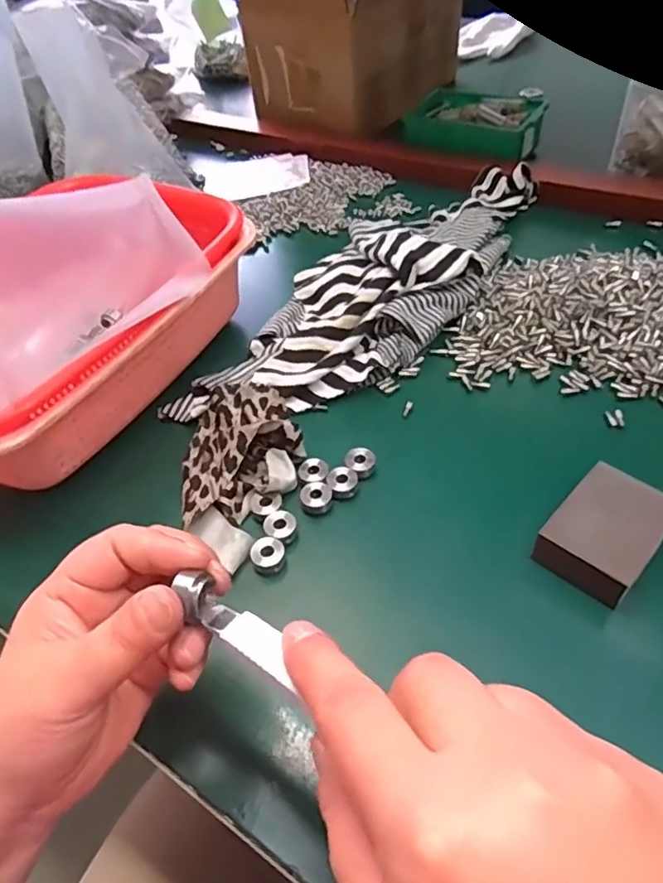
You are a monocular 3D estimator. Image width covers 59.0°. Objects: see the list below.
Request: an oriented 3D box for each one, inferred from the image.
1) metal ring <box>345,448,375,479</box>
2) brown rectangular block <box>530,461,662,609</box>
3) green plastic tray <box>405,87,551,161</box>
[{"bbox_3d":[0.019,0.014,0.383,0.019,0.014,0.016,-8,47,0],"label":"metal ring"},{"bbox_3d":[0.153,0.052,0.328,0.049,0.028,0.071,34,60,32],"label":"brown rectangular block"},{"bbox_3d":[0.162,-0.372,0.696,0.159,0.047,0.092,23,54,24],"label":"green plastic tray"}]

